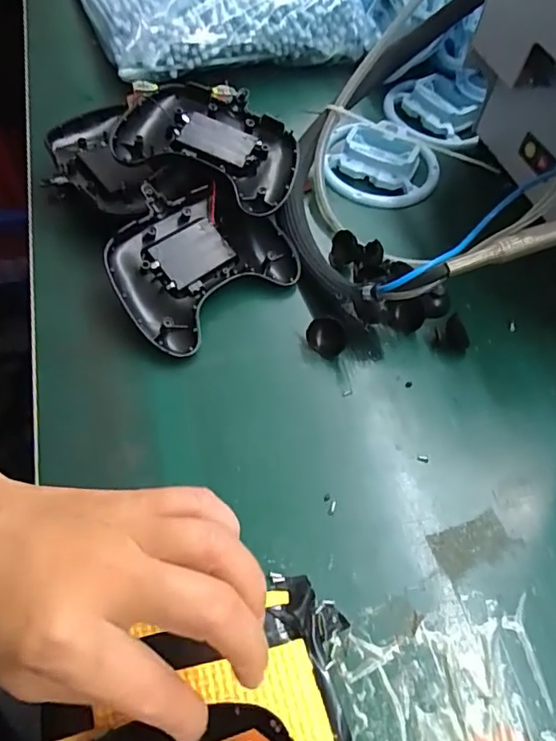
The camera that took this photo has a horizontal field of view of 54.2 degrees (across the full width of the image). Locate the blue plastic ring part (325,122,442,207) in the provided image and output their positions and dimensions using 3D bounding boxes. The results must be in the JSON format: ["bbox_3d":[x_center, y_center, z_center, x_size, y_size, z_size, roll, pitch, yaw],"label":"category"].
[{"bbox_3d":[0.085,-0.172,0.449,0.094,0.020,0.081,16,59,6],"label":"blue plastic ring part"}]

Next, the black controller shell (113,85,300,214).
[{"bbox_3d":[-0.046,-0.162,0.393,0.126,0.038,0.097,20,59,8],"label":"black controller shell"}]

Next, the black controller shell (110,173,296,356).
[{"bbox_3d":[-0.057,-0.075,0.374,0.120,0.028,0.099,-39,89,-22],"label":"black controller shell"}]

